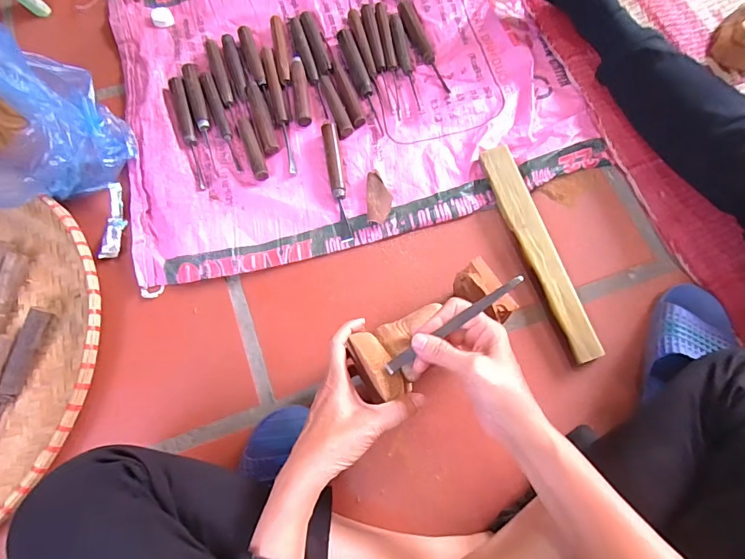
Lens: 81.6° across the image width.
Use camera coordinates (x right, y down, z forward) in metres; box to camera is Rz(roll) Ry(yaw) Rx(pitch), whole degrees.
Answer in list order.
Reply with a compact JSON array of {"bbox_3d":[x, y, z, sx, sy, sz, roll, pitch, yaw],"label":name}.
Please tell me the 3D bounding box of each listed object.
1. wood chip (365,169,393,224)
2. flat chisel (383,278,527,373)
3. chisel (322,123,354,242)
[{"bbox_3d":[0.008,-0.106,0.561,0.032,0.015,0.074,-4,72,0],"label":"wood chip"},{"bbox_3d":[0.072,0.040,0.384,0.143,0.010,0.010,-36,75,6],"label":"flat chisel"},{"bbox_3d":[-0.046,-0.131,0.572,0.020,0.017,0.169,-9,72,-1],"label":"chisel"}]

